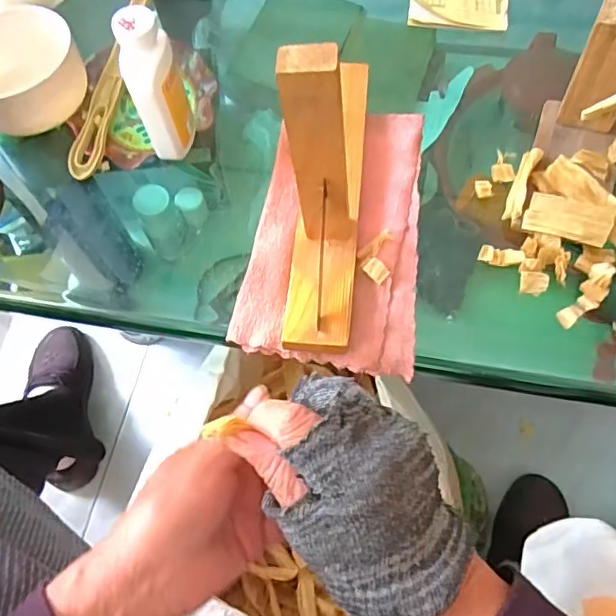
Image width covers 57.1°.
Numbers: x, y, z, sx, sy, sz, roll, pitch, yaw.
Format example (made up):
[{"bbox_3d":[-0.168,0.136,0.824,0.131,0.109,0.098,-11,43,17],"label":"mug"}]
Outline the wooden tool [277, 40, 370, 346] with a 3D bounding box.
[{"bbox_3d":[0.009,-0.107,0.369,0.053,0.173,0.228,4,66,5],"label":"wooden tool"}]

